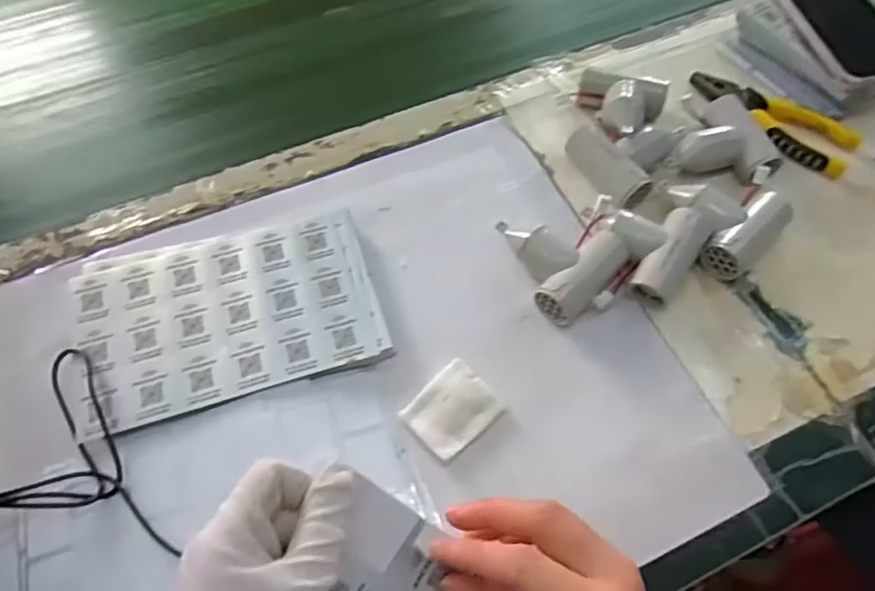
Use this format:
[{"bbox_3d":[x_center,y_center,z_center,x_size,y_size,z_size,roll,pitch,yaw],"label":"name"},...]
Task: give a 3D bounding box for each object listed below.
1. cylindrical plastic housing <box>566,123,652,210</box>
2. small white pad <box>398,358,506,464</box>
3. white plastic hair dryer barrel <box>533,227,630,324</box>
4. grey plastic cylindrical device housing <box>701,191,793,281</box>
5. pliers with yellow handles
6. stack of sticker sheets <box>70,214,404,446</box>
[{"bbox_3d":[0.144,-0.108,0.520,0.027,0.035,0.086,-24,62,-13],"label":"cylindrical plastic housing"},{"bbox_3d":[0.010,0.081,0.430,0.050,0.014,0.060,41,71,19],"label":"small white pad"},{"bbox_3d":[0.111,-0.013,0.466,0.032,0.033,0.078,39,67,21],"label":"white plastic hair dryer barrel"},{"bbox_3d":[0.242,-0.047,0.479,0.075,0.032,0.033,-40,67,-20],"label":"grey plastic cylindrical device housing"},{"bbox_3d":[0.302,-0.164,0.555,0.153,0.016,0.062,34,69,17],"label":"pliers with yellow handles"},{"bbox_3d":[-0.154,0.010,0.456,0.212,0.018,0.141,-17,64,-7],"label":"stack of sticker sheets"}]

